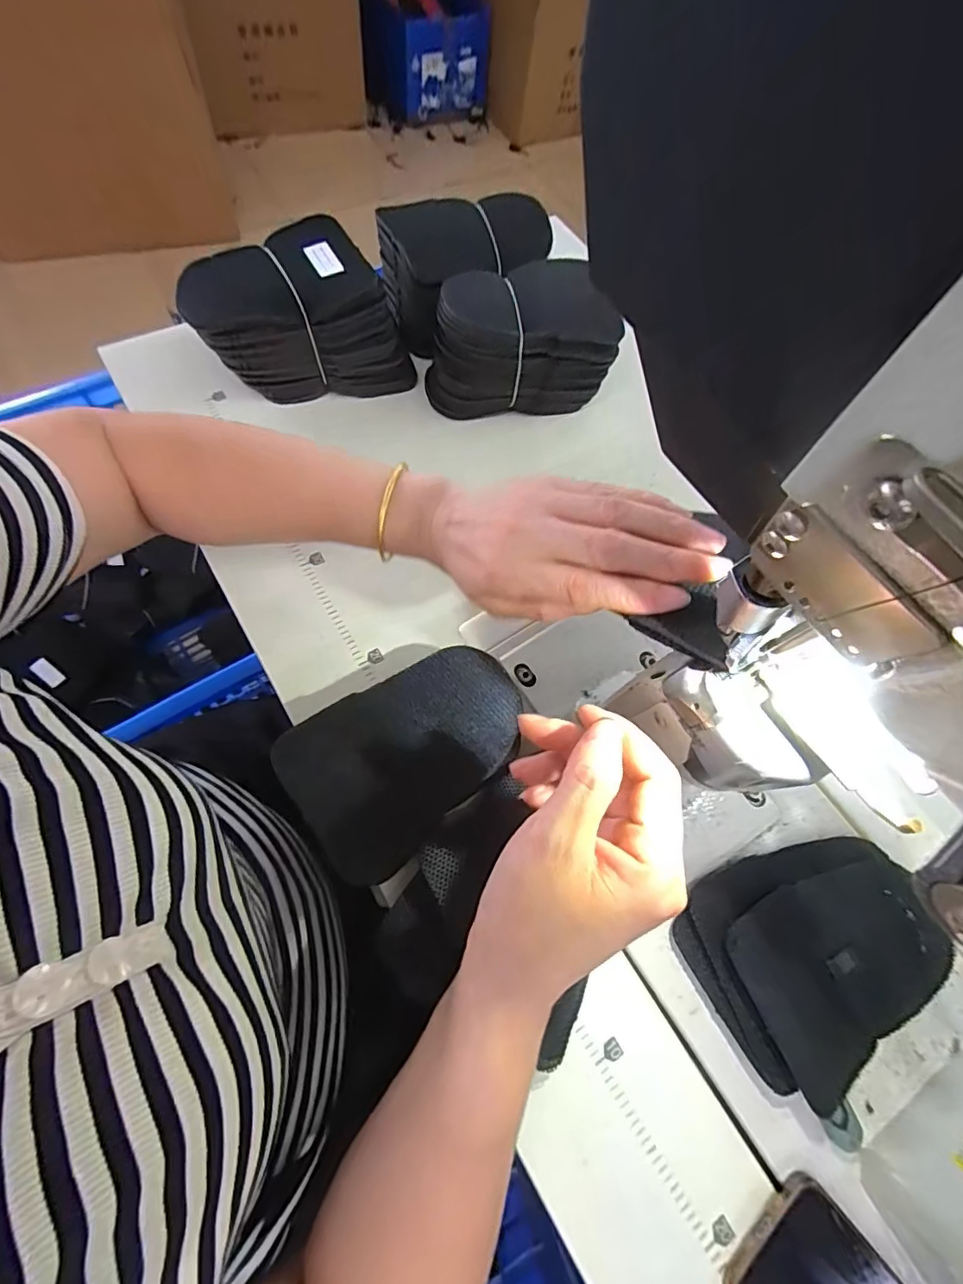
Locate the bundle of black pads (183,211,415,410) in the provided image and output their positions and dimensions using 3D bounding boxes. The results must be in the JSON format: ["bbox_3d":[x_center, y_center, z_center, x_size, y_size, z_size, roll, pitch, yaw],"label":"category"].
[{"bbox_3d":[-0.156,-0.277,0.448,0.155,0.109,0.090,-20,71,-14],"label":"bundle of black pads"}]

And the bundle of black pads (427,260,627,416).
[{"bbox_3d":[0.029,-0.263,0.464,0.152,0.103,0.089,-13,69,-12],"label":"bundle of black pads"}]

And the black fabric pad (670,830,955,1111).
[{"bbox_3d":[0.209,0.188,0.321,0.147,0.022,0.123,-27,73,-16],"label":"black fabric pad"}]

